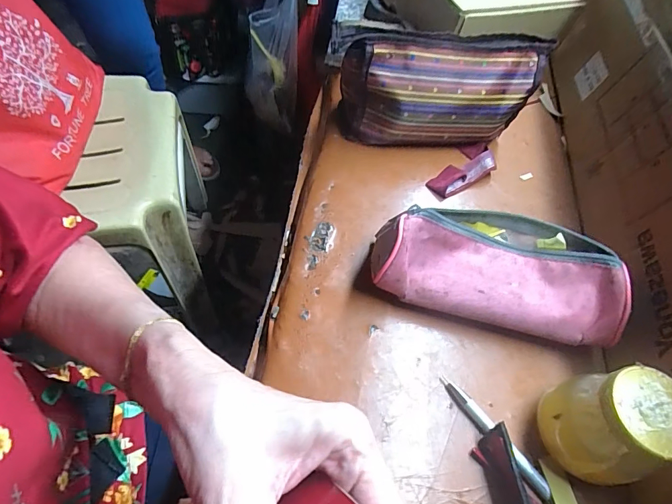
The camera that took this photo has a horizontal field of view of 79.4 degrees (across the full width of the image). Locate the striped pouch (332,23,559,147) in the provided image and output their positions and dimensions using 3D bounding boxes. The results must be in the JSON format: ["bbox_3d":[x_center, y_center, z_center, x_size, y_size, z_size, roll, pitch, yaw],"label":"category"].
[{"bbox_3d":[0.107,-0.177,0.456,0.232,0.121,0.059,0,57,-9],"label":"striped pouch"}]

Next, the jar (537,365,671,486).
[{"bbox_3d":[0.189,0.120,0.281,0.056,0.086,0.071,-6,58,-12],"label":"jar"}]

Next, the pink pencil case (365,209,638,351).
[{"bbox_3d":[0.138,0.010,0.358,0.202,0.065,0.097,16,56,2],"label":"pink pencil case"}]

